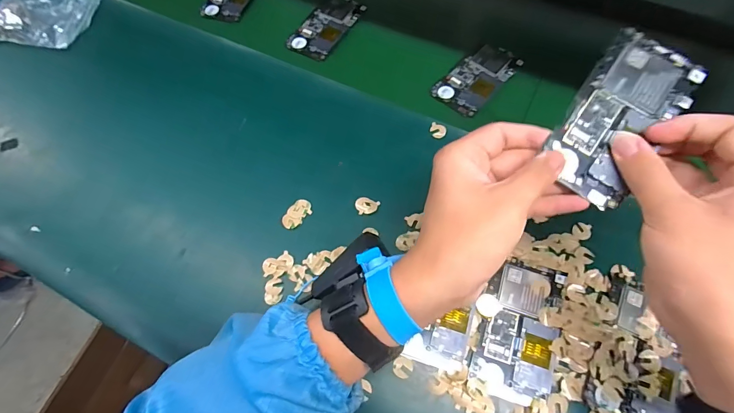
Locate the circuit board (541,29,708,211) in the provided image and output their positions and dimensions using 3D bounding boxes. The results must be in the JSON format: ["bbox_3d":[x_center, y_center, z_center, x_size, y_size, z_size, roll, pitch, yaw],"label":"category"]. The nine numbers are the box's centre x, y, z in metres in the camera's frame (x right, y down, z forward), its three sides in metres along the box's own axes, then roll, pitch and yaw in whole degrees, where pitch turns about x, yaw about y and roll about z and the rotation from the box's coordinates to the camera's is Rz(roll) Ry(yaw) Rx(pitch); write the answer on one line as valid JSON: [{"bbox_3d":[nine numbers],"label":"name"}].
[{"bbox_3d":[0.184,-0.064,0.271,0.065,0.009,0.124,31,88,14],"label":"circuit board"}]

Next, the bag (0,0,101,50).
[{"bbox_3d":[-0.466,-0.273,0.532,0.146,0.018,0.105,8,63,6],"label":"bag"}]

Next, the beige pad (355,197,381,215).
[{"bbox_3d":[0.001,-0.001,0.402,0.026,0.004,0.019,-3,63,0],"label":"beige pad"}]

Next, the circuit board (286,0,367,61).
[{"bbox_3d":[-0.056,-0.260,0.535,0.062,0.009,0.125,26,66,14],"label":"circuit board"}]

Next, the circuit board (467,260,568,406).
[{"bbox_3d":[0.138,0.110,0.340,0.070,0.006,0.122,18,65,11],"label":"circuit board"}]

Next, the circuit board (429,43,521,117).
[{"bbox_3d":[0.145,-0.168,0.483,0.065,0.007,0.128,40,70,19],"label":"circuit board"}]

